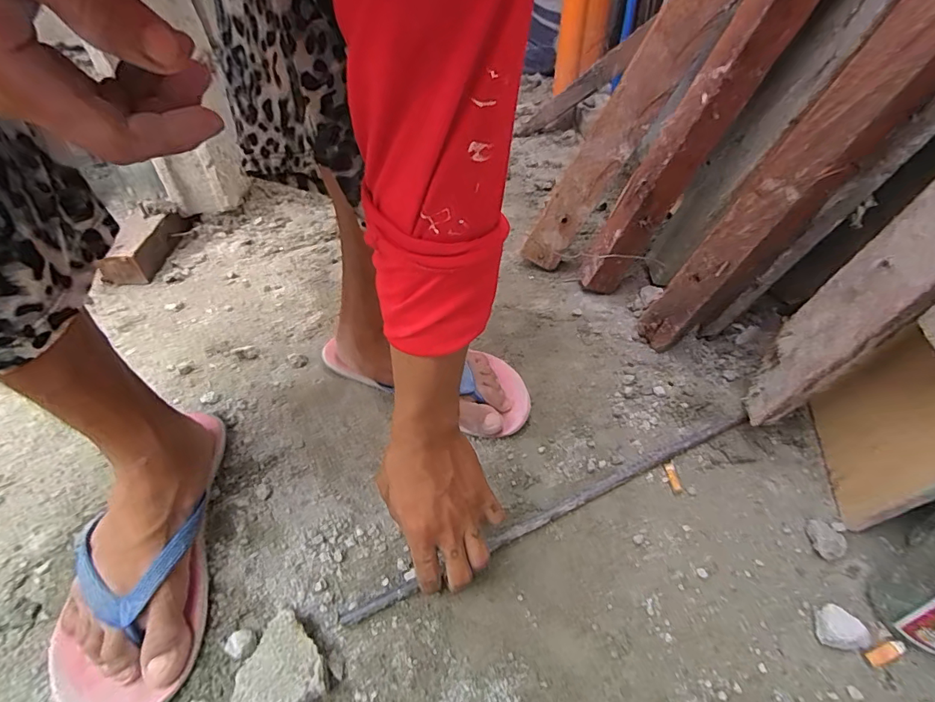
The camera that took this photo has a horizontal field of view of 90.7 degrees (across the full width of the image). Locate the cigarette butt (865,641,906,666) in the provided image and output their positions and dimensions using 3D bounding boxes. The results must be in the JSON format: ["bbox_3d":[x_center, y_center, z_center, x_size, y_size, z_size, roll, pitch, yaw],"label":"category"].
[{"bbox_3d":[0.314,0.227,0.347,0.028,0.009,0.010,-12,44,-12],"label":"cigarette butt"}]

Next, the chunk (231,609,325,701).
[{"bbox_3d":[-0.141,0.238,0.341,0.060,0.024,0.062,-28,49,-26],"label":"chunk"}]

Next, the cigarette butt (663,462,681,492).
[{"bbox_3d":[0.203,0.124,0.457,0.010,0.004,0.031,-1,43,0],"label":"cigarette butt"}]

